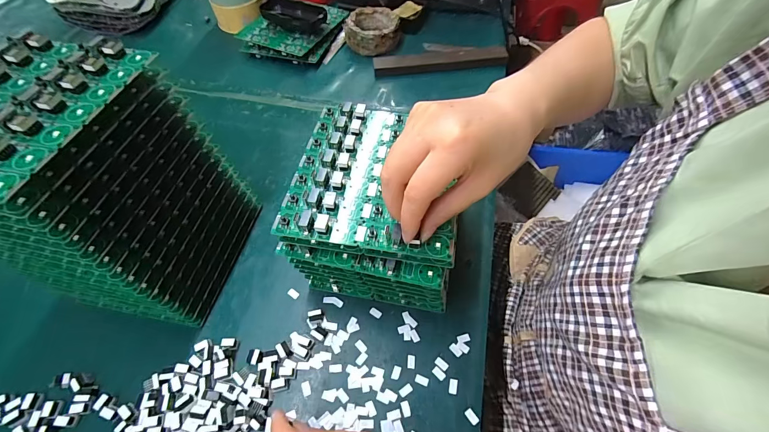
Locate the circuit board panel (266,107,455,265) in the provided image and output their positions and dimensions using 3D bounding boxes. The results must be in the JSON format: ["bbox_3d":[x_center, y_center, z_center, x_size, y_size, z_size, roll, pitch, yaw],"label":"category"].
[{"bbox_3d":[-0.007,-0.038,0.291,0.135,0.013,0.150,8,56,5],"label":"circuit board panel"}]

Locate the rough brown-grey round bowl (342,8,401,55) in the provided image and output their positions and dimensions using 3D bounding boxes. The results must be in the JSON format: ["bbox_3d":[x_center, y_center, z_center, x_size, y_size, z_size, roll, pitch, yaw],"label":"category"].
[{"bbox_3d":[-0.021,-0.315,0.591,0.090,0.040,0.090,0,56,0],"label":"rough brown-grey round bowl"}]

